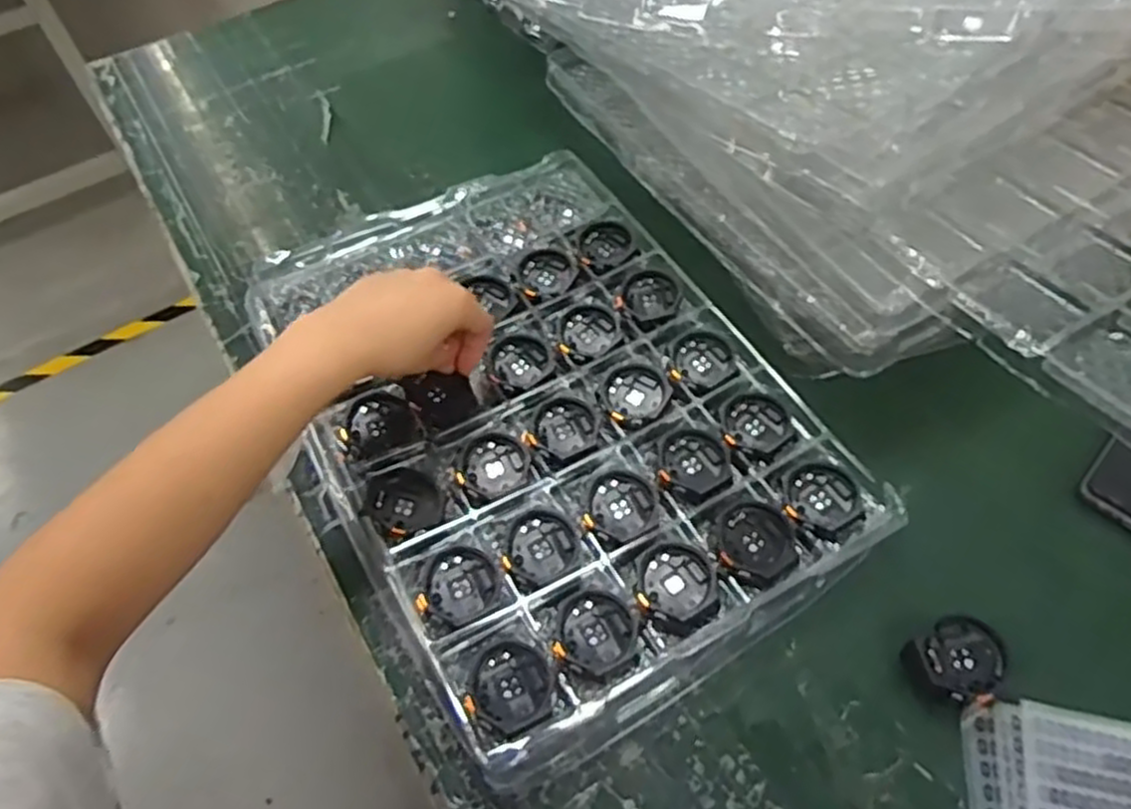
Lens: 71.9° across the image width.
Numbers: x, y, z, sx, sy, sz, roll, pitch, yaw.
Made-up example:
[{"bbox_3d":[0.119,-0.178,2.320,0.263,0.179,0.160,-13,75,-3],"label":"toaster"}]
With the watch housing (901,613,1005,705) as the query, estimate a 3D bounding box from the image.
[{"bbox_3d":[0.230,0.150,0.459,0.045,0.026,0.042,-28,58,-17],"label":"watch housing"}]

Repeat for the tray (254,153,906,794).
[{"bbox_3d":[-0.025,-0.001,0.573,0.313,0.039,0.436,-26,57,-16],"label":"tray"}]

